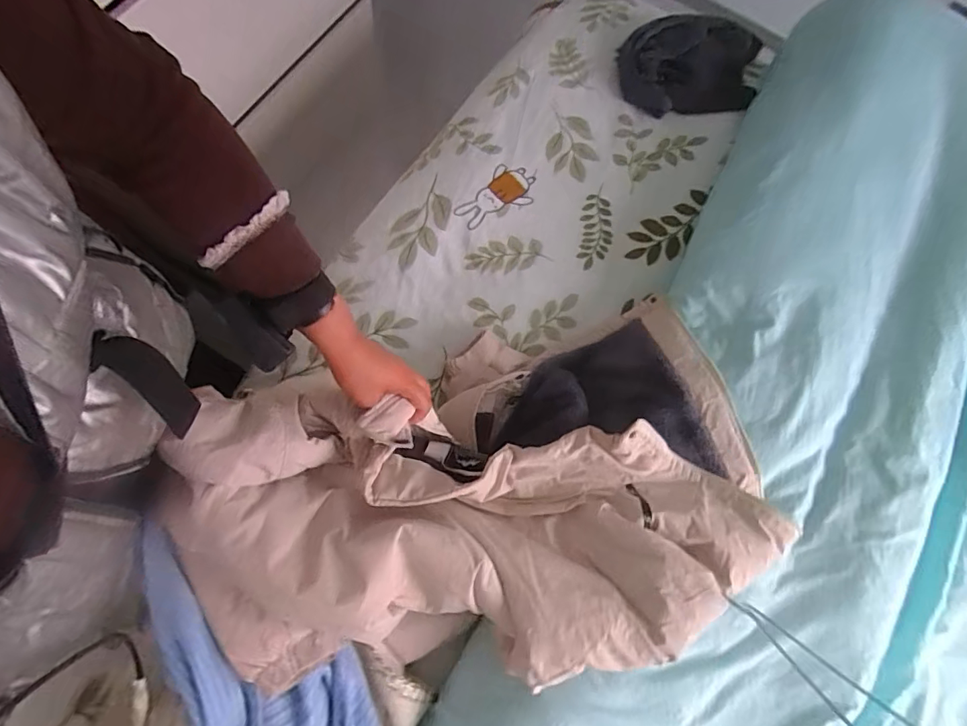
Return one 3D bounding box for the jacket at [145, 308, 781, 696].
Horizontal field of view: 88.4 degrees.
[{"bbox_3d":[0.018,0.130,0.554,0.620,0.262,0.379,-13,73,-6],"label":"jacket"}]

